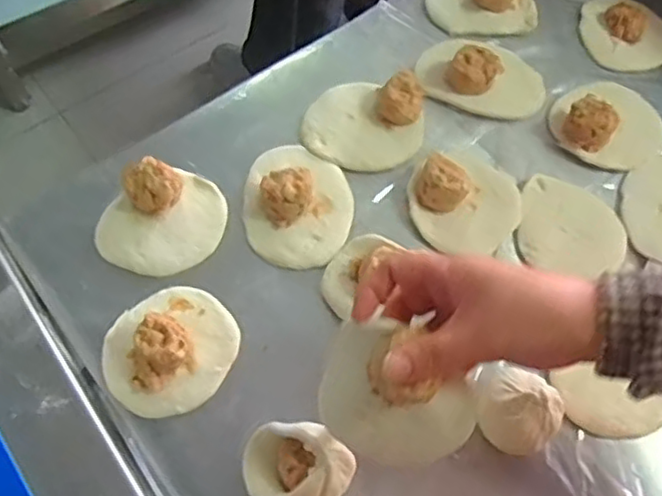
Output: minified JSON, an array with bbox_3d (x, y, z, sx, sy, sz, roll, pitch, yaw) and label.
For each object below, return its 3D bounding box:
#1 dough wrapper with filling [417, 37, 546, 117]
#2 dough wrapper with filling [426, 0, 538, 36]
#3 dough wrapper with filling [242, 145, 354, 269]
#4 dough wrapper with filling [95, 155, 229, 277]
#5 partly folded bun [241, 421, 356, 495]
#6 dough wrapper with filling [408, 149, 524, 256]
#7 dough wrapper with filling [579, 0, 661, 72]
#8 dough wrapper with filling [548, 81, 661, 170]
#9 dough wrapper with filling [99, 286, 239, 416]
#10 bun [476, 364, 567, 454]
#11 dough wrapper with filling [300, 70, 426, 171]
[{"bbox_3d":[0.137,-0.160,0.589,0.111,0.037,0.081,21,65,7],"label":"dough wrapper with filling"},{"bbox_3d":[0.144,-0.235,0.624,0.101,0.034,0.075,17,64,5],"label":"dough wrapper with filling"},{"bbox_3d":[-0.026,-0.041,0.522,0.083,0.028,0.102,-5,64,-5],"label":"dough wrapper with filling"},{"bbox_3d":[-0.131,-0.025,0.509,0.096,0.034,0.083,-11,65,-8],"label":"dough wrapper with filling"},{"bbox_3d":[-0.021,0.139,0.430,0.073,0.052,0.053,7,64,1],"label":"partly folded bun"},{"bbox_3d":[0.109,-0.043,0.530,0.085,0.028,0.087,1,64,-2],"label":"dough wrapper with filling"},{"bbox_3d":[0.280,-0.205,0.627,0.086,0.024,0.078,14,64,4],"label":"dough wrapper with filling"},{"bbox_3d":[0.243,-0.114,0.572,0.092,0.031,0.088,1,64,-2],"label":"dough wrapper with filling"},{"bbox_3d":[-0.114,0.067,0.467,0.085,0.032,0.092,1,64,-2],"label":"dough wrapper with filling"},{"bbox_3d":[0.121,0.107,0.445,0.055,0.039,0.048,27,66,10],"label":"bun"},{"bbox_3d":[0.029,-0.109,0.555,0.096,0.031,0.085,17,64,5],"label":"dough wrapper with filling"}]

